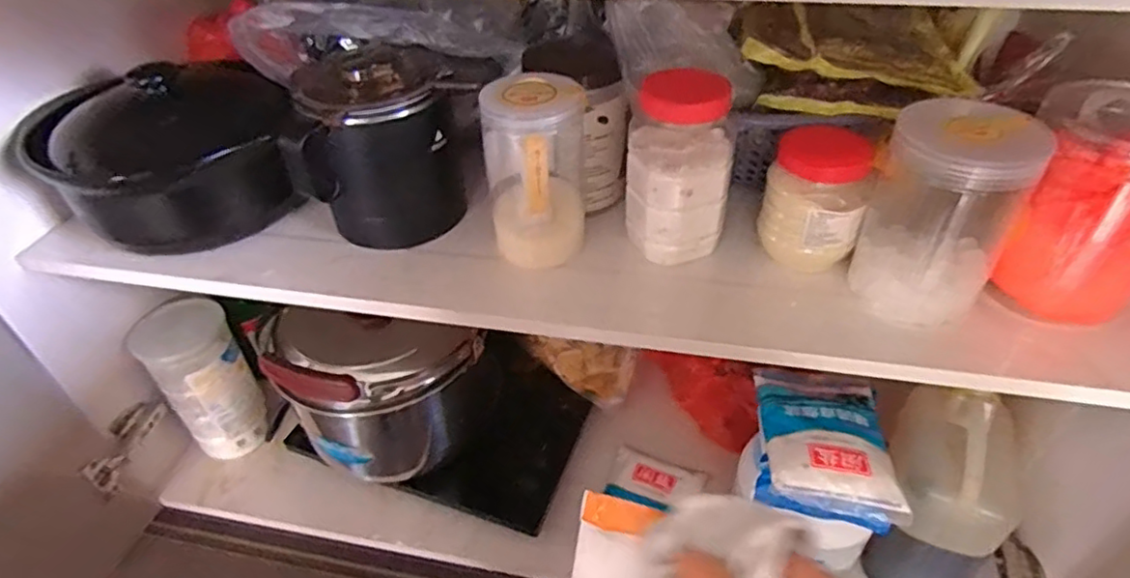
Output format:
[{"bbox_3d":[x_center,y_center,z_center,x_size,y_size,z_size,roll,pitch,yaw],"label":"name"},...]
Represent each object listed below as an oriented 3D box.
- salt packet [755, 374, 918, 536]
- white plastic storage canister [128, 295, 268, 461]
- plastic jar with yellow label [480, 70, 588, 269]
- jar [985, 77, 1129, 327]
[{"bbox_3d":[0.248,0.141,0.603,0.123,0.034,0.160,6,42,11],"label":"salt packet"},{"bbox_3d":[-0.456,0.120,0.814,0.105,0.211,0.100,-28,47,-25],"label":"white plastic storage canister"},{"bbox_3d":[-0.024,-0.100,0.552,0.086,0.150,0.080,-3,41,1],"label":"plastic jar with yellow label"},{"bbox_3d":[0.398,-0.060,0.479,0.102,0.153,0.107,-2,41,2],"label":"jar"}]

